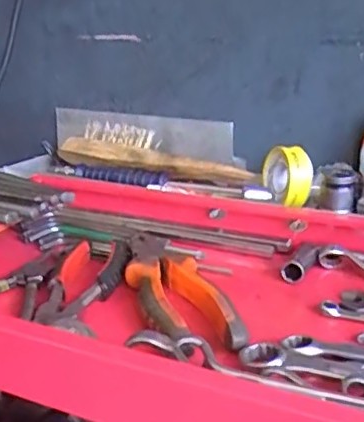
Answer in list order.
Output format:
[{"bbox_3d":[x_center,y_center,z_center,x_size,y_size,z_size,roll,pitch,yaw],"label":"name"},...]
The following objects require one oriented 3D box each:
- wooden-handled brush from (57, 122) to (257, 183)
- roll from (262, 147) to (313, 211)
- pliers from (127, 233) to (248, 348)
[{"bbox_3d":[-0.032,-0.059,0.590,0.225,0.037,0.045,10,22,29],"label":"wooden-handled brush"},{"bbox_3d":[0.092,-0.032,0.512,0.025,0.046,0.048,-5,19,-13],"label":"roll"},{"bbox_3d":[-0.010,0.046,0.421,0.055,0.014,0.189,-6,20,-14],"label":"pliers"}]

